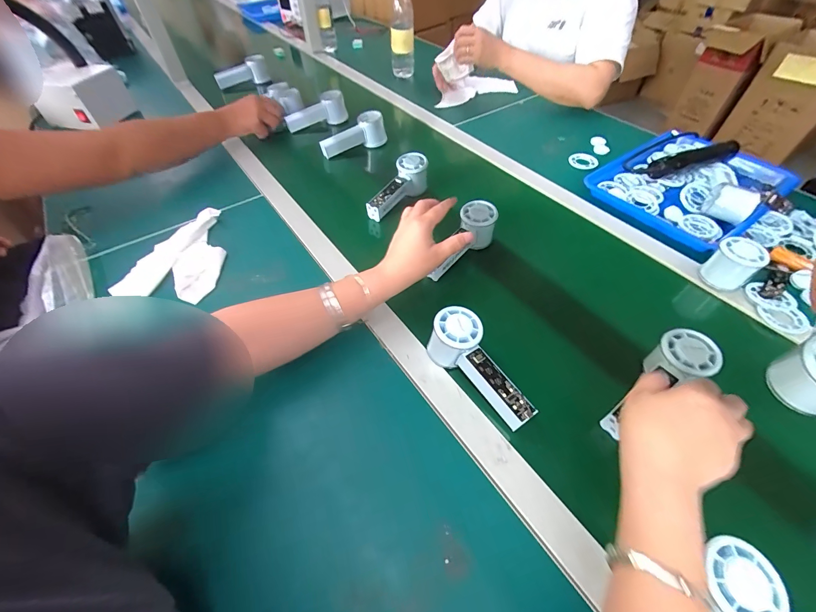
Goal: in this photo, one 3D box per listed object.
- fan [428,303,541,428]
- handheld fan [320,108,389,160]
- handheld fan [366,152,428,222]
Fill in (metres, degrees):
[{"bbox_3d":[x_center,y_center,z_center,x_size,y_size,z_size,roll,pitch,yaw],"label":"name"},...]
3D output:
[{"bbox_3d":[0.089,0.066,0.406,0.057,0.057,0.141,-35,59,-24],"label":"fan"},{"bbox_3d":[-0.119,-0.367,0.774,0.147,0.068,0.045,-24,54,-1],"label":"handheld fan"},{"bbox_3d":[-0.021,-0.216,0.654,0.051,0.063,0.151,33,74,24],"label":"handheld fan"}]

